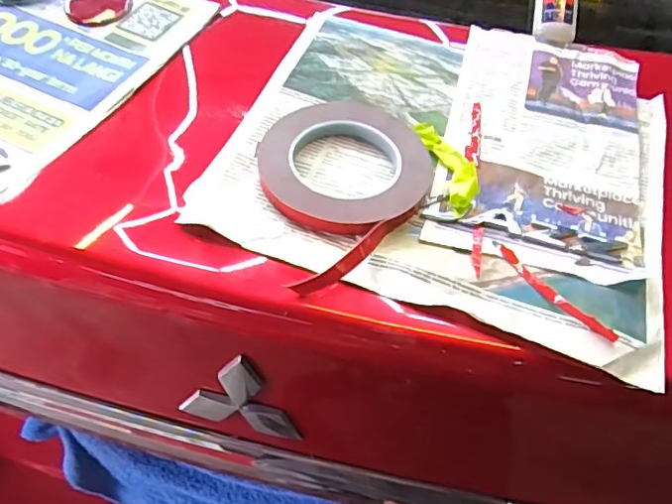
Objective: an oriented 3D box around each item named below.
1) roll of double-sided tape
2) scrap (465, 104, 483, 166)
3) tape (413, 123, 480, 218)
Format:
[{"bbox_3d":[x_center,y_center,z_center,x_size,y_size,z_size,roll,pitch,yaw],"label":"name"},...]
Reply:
[{"bbox_3d":[0.011,-0.051,0.391,0.120,0.021,0.161,-13,58,-11],"label":"roll of double-sided tape"},{"bbox_3d":[0.111,-0.094,0.443,0.012,0.006,0.072,10,57,4],"label":"scrap"},{"bbox_3d":[0.084,-0.067,0.409,0.027,0.021,0.089,-12,58,-10],"label":"tape"}]

